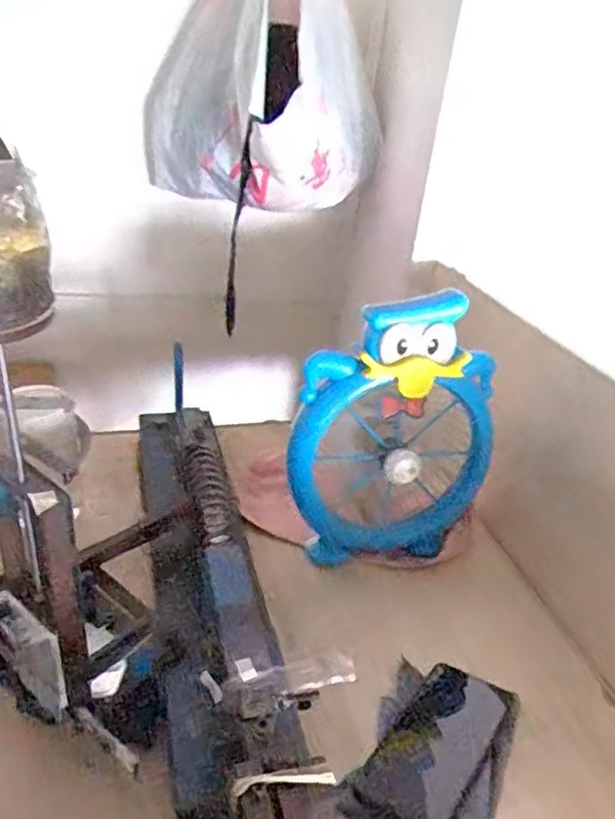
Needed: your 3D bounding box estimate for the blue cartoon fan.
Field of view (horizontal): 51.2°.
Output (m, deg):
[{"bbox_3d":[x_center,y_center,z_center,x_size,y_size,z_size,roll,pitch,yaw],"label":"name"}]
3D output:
[{"bbox_3d":[0.095,0.032,0.688,0.221,0.290,0.069,3,30,-6],"label":"blue cartoon fan"}]

